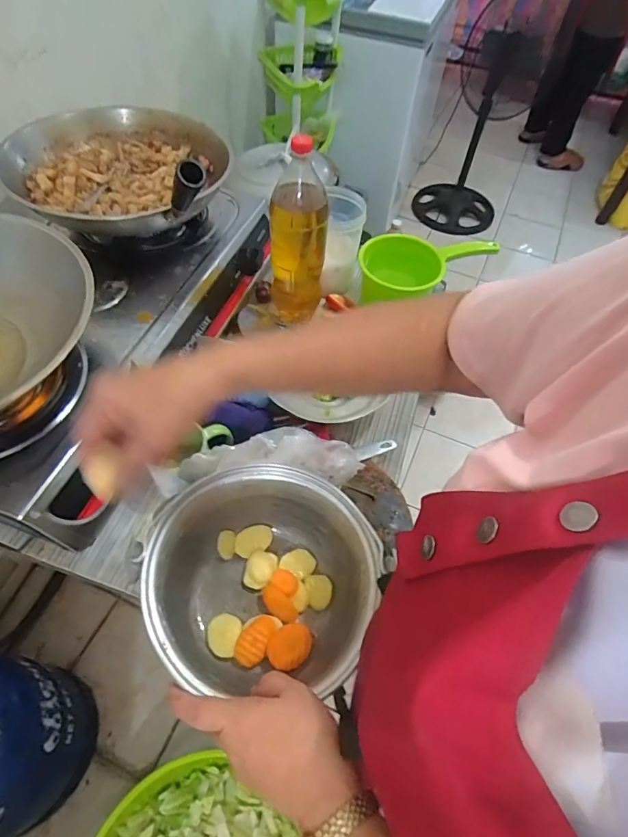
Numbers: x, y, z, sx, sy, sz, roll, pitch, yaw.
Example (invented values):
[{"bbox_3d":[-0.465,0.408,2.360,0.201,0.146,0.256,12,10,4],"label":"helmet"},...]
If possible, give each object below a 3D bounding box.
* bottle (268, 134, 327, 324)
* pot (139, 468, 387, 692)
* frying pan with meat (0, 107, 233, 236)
[{"bbox_3d":[-0.026,-0.290,0.749,0.091,0.298,0.076,1,56,-3],"label":"bottle"},{"bbox_3d":[-0.053,0.174,0.480,0.211,0.134,0.206,2,56,-3],"label":"pot"},{"bbox_3d":[-0.310,-0.423,0.724,0.327,0.129,0.337,4,56,-1],"label":"frying pan with meat"}]

